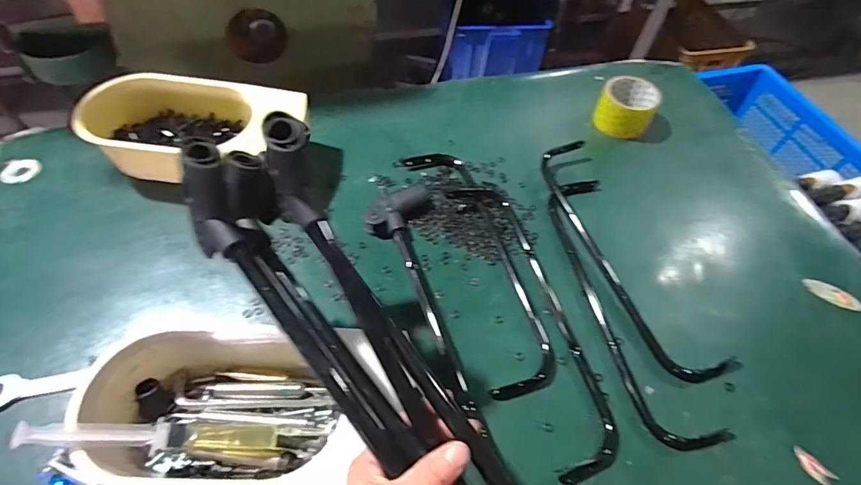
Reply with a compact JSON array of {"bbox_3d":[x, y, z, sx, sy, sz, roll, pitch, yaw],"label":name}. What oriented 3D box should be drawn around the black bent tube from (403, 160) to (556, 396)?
[{"bbox_3d":[0.059,0.011,0.592,0.094,0.019,0.363,-12,57,-13],"label":"black bent tube"}]

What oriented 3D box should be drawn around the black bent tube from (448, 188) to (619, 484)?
[{"bbox_3d":[0.120,0.071,0.557,0.080,0.016,0.389,-11,57,-12],"label":"black bent tube"}]

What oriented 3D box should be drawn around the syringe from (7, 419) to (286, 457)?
[{"bbox_3d":[-0.236,0.170,0.397,0.193,0.036,0.026,13,50,-27],"label":"syringe"}]

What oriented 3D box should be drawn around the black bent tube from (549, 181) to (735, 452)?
[{"bbox_3d":[0.238,0.066,0.567,0.090,0.017,0.357,-10,57,-9],"label":"black bent tube"}]

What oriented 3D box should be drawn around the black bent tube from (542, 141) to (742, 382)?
[{"bbox_3d":[0.254,0.008,0.600,0.092,0.032,0.360,-16,58,-15],"label":"black bent tube"}]

